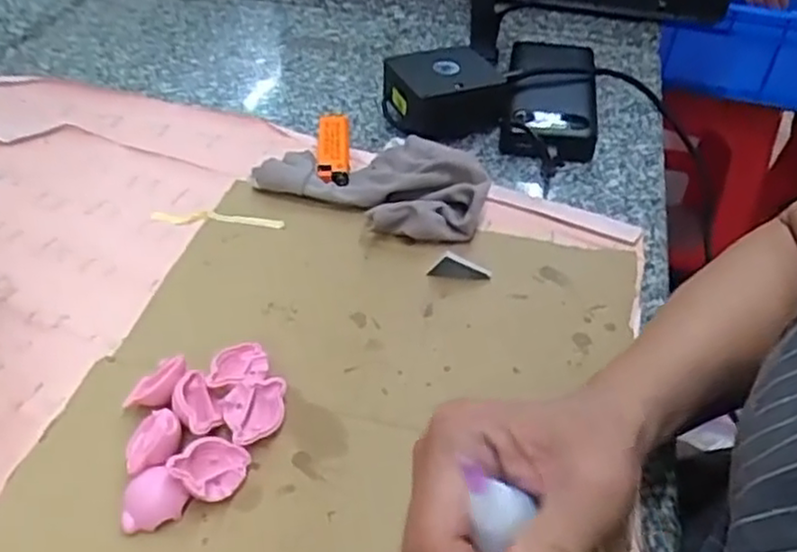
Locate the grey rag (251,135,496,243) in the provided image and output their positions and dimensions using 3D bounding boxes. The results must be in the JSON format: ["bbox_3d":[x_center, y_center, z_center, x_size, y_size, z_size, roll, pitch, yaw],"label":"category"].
[{"bbox_3d":[-0.015,-0.065,0.478,0.149,0.025,0.075,17,44,16],"label":"grey rag"}]

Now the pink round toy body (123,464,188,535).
[{"bbox_3d":[-0.110,0.099,0.318,0.029,0.019,0.021,-20,46,-22],"label":"pink round toy body"}]

